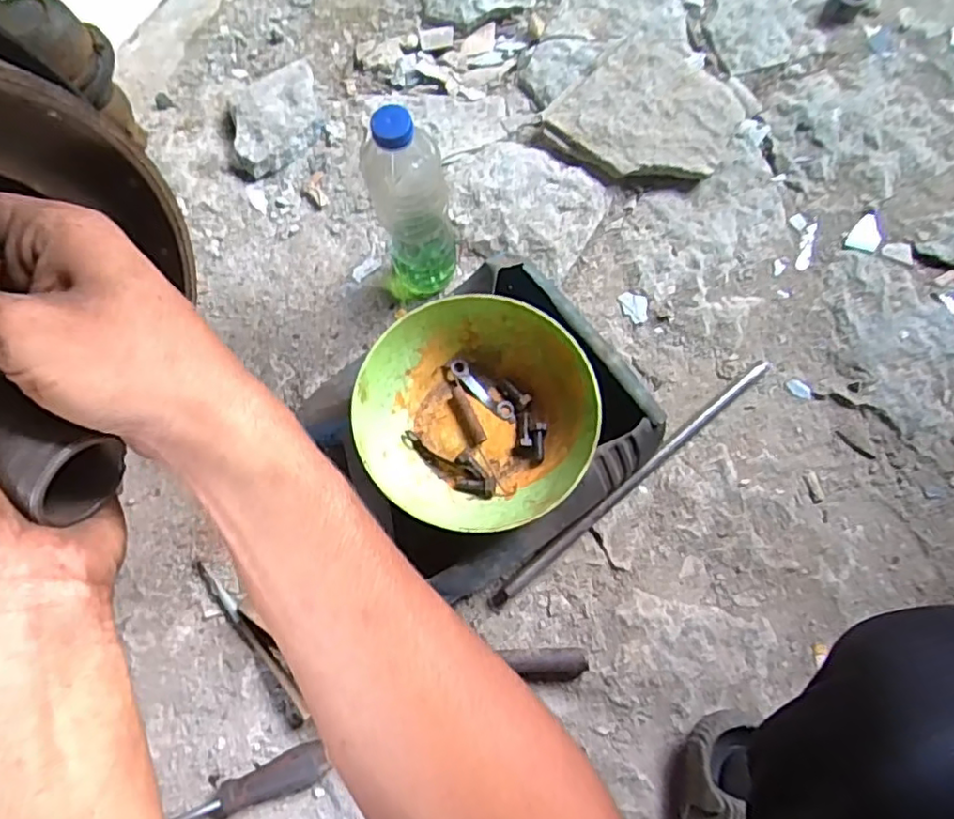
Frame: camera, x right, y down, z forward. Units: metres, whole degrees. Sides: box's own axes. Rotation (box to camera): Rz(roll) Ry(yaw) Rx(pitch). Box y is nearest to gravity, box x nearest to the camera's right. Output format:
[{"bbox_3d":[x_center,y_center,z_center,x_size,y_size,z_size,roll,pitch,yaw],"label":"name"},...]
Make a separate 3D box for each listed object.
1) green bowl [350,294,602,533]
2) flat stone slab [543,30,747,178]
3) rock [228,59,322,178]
[{"bbox_3d":[0.001,0.006,0.539,0.187,0.073,0.191,-1,72,3],"label":"green bowl"},{"bbox_3d":[0.198,-0.336,0.690,0.175,0.026,0.198,35,79,10],"label":"flat stone slab"},{"bbox_3d":[-0.227,-0.329,0.717,0.101,0.043,0.124,-15,75,-1],"label":"rock"}]

